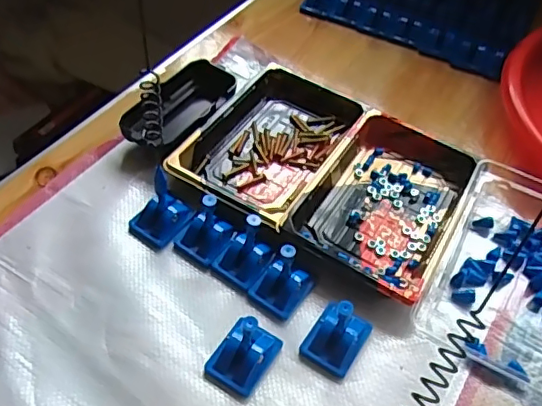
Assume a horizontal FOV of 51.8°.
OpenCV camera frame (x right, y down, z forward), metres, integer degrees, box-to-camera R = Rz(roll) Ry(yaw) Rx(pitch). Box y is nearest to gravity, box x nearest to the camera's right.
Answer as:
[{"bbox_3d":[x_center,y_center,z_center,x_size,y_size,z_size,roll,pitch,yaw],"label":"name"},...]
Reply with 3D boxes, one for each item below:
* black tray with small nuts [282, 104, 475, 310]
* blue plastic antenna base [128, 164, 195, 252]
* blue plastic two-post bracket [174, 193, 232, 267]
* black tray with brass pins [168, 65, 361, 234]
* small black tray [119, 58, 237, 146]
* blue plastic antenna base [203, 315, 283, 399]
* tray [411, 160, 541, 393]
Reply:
[{"bbox_3d":[0.091,-0.004,0.437,0.104,0.022,0.160,26,53,16],"label":"black tray with small nuts"},{"bbox_3d":[-0.080,0.000,0.402,0.034,0.051,0.041,33,56,20],"label":"blue plastic antenna base"},{"bbox_3d":[-0.048,0.017,0.399,0.032,0.039,0.033,29,54,18],"label":"blue plastic two-post bracket"},{"bbox_3d":[0.002,-0.050,0.470,0.109,0.028,0.163,27,54,16],"label":"black tray with brass pins"},{"bbox_3d":[-0.077,-0.083,0.484,0.053,0.026,0.100,29,54,18],"label":"small black tray"},{"bbox_3d":[-0.017,0.088,0.346,0.034,0.044,0.044,28,54,17],"label":"blue plastic antenna base"},{"bbox_3d":[0.186,0.043,0.404,0.117,0.029,0.184,24,53,14],"label":"tray"}]

